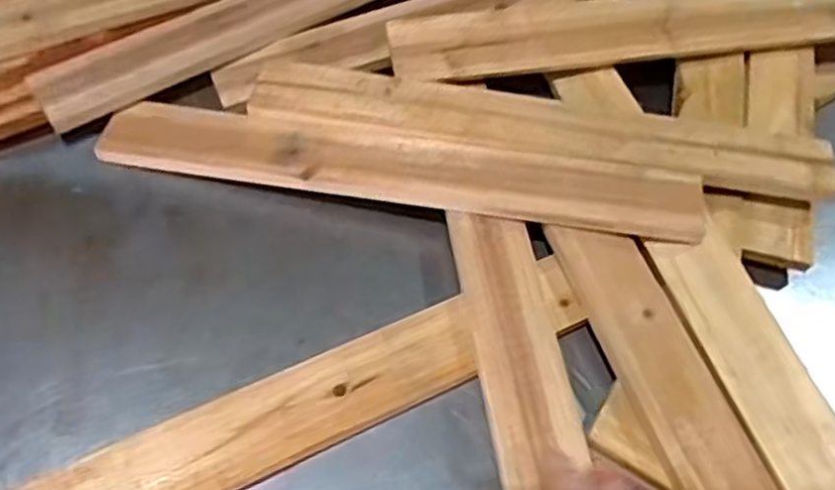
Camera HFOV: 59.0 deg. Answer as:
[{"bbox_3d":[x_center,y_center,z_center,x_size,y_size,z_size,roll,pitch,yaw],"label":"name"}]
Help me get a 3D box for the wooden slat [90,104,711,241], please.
[{"bbox_3d":[-0.014,-0.062,0.594,0.474,0.014,0.059,8,70,4],"label":"wooden slat"}]

